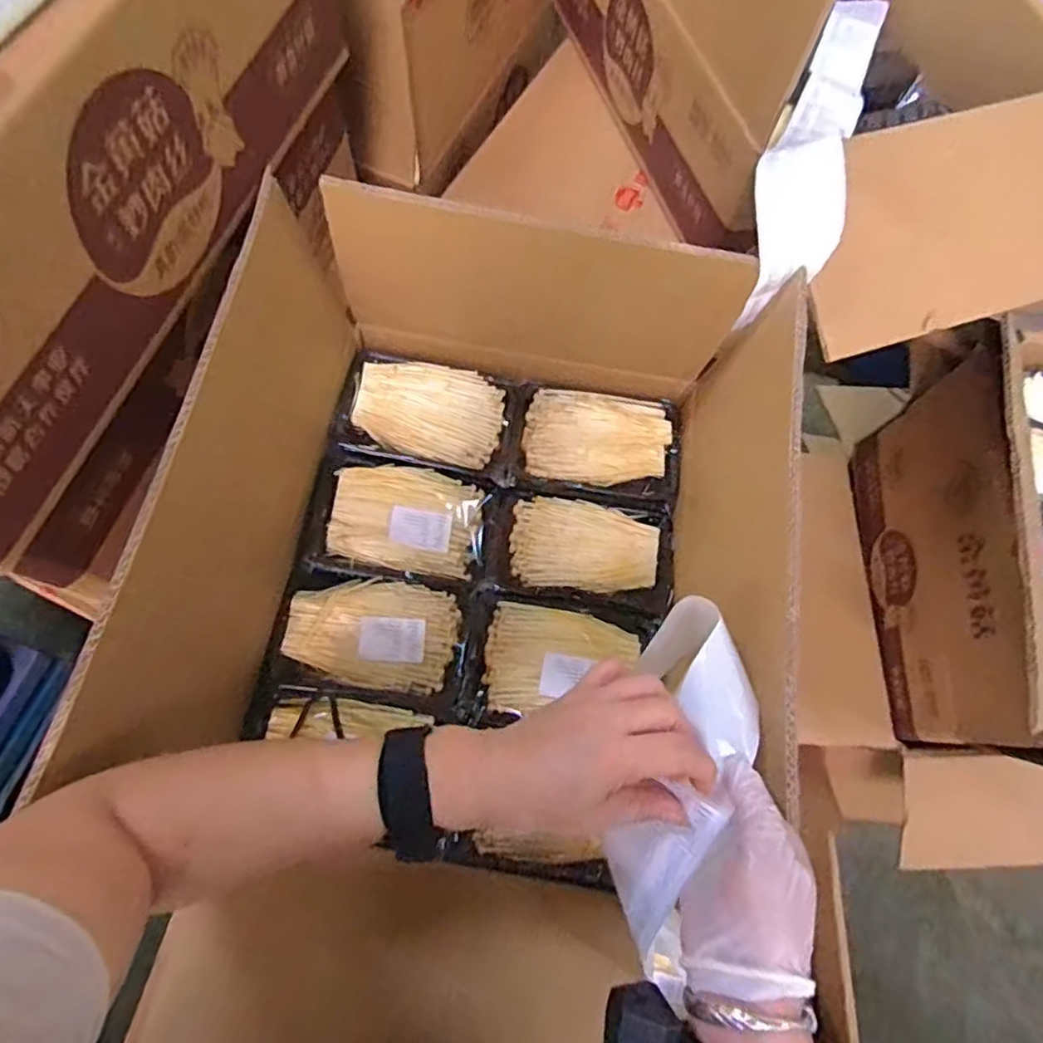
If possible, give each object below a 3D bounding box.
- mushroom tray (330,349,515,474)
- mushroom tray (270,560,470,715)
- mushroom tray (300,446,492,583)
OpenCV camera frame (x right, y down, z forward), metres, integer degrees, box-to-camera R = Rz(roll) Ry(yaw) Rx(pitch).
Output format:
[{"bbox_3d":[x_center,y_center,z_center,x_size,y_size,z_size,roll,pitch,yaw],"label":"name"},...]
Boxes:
[{"bbox_3d":[-0.102,-0.118,0.685,0.173,0.032,0.121,8,70,1],"label":"mushroom tray"},{"bbox_3d":[-0.141,0.109,0.610,0.171,0.029,0.122,5,70,0],"label":"mushroom tray"},{"bbox_3d":[-0.121,-0.004,0.648,0.172,0.039,0.117,5,70,0],"label":"mushroom tray"}]

